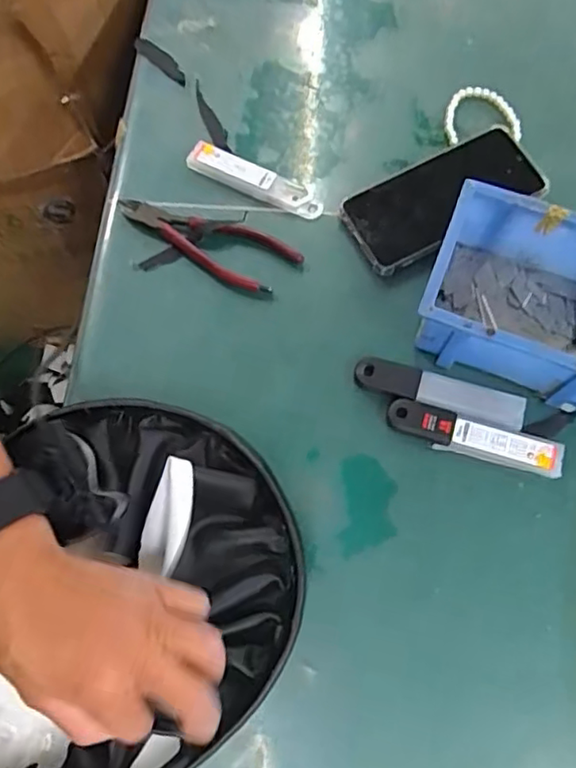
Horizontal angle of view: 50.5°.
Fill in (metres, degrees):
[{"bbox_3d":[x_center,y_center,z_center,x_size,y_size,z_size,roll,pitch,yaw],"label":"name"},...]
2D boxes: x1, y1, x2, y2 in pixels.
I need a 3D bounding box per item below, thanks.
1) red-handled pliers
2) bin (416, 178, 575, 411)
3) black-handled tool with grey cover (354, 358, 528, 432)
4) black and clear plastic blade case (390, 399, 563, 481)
[{"bbox_3d":[-0.068,-0.124,0.511,0.156,0.008,0.051,30,75,12],"label":"red-handled pliers"},{"bbox_3d":[0.190,-0.058,0.449,0.169,0.075,0.115,19,73,9],"label":"bin"},{"bbox_3d":[0.115,0.006,0.464,0.126,0.010,0.027,16,73,7],"label":"black-handled tool with grey cover"},{"bbox_3d":[0.138,0.040,0.453,0.128,0.011,0.028,14,72,7],"label":"black and clear plastic blade case"}]

